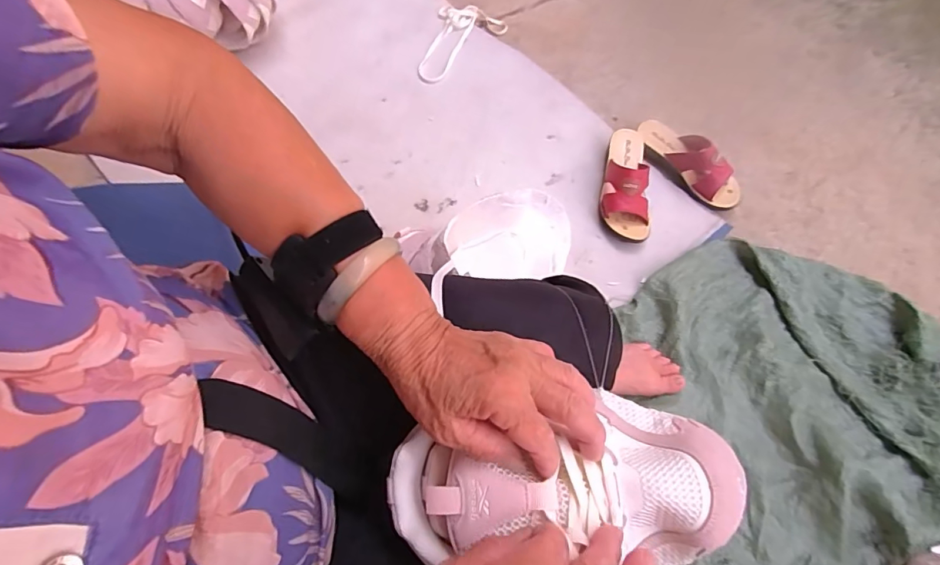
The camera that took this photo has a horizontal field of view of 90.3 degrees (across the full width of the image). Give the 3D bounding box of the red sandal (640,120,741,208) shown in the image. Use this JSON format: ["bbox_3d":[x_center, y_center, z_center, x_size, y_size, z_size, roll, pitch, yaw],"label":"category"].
[{"bbox_3d":[0.418,-0.232,0.890,0.080,0.073,0.229,-41,74,-14],"label":"red sandal"}]

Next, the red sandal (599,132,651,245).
[{"bbox_3d":[0.286,-0.190,0.855,0.085,0.079,0.228,5,69,3],"label":"red sandal"}]

